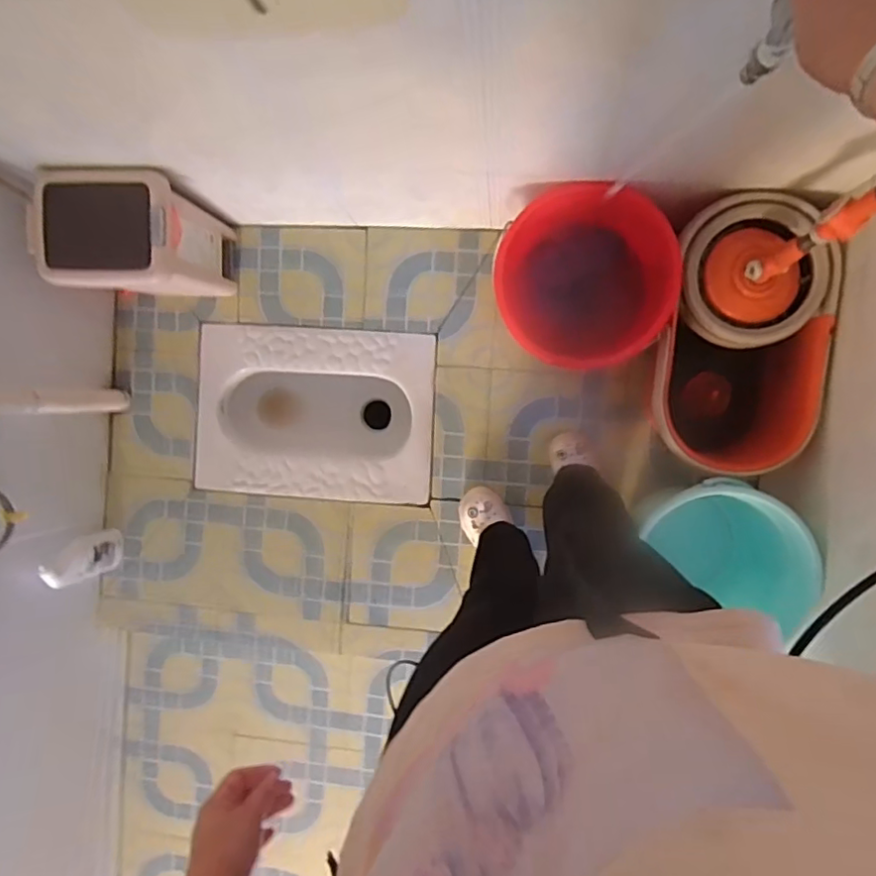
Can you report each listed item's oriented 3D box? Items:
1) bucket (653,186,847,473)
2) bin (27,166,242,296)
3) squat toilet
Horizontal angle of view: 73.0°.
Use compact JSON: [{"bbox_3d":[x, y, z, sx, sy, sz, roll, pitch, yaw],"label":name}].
[{"bbox_3d":[0.557,-0.176,1.130,0.321,0.270,0.499,-4,93,7],"label":"bucket"},{"bbox_3d":[-0.626,-0.410,1.300,0.274,0.391,0.218,1,93,7],"label":"bin"},{"bbox_3d":[-0.307,-0.069,1.586,0.613,0.245,0.421,3,93,6],"label":"squat toilet"}]

